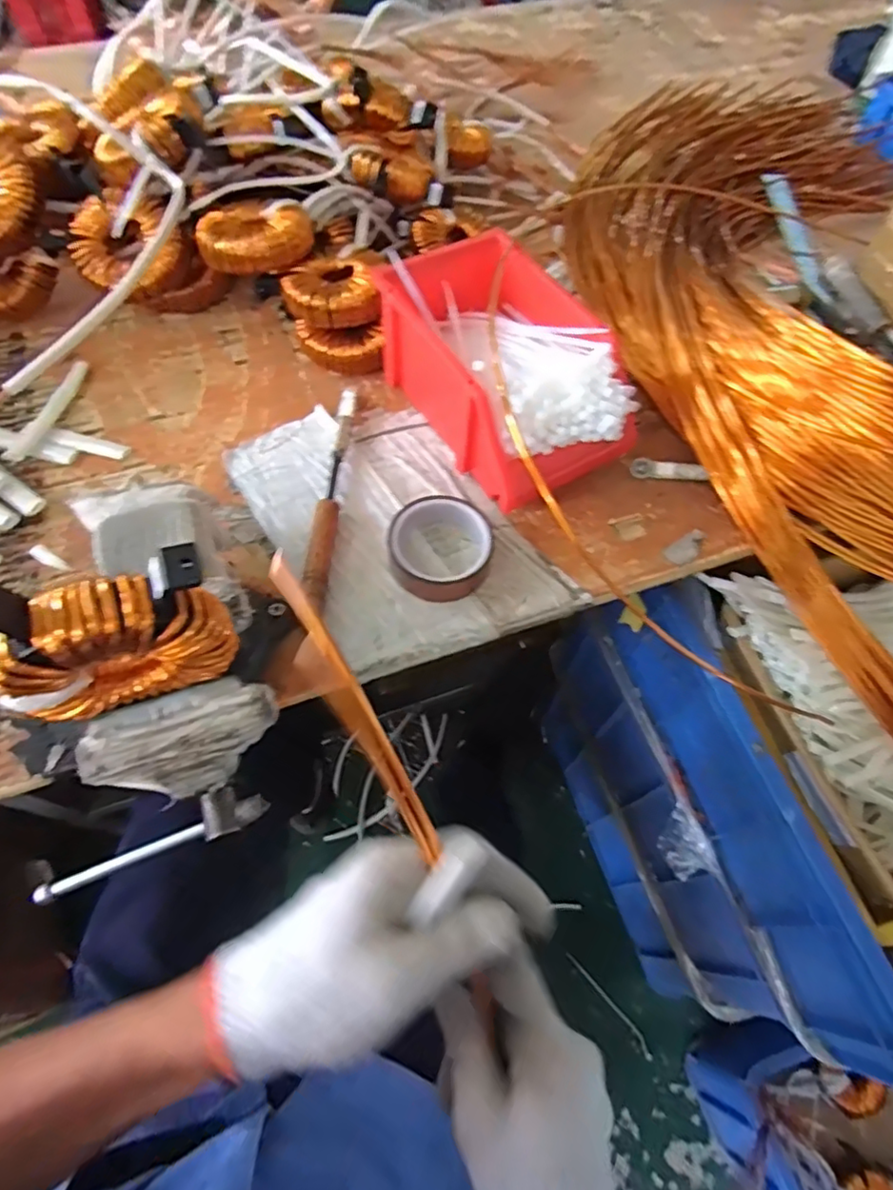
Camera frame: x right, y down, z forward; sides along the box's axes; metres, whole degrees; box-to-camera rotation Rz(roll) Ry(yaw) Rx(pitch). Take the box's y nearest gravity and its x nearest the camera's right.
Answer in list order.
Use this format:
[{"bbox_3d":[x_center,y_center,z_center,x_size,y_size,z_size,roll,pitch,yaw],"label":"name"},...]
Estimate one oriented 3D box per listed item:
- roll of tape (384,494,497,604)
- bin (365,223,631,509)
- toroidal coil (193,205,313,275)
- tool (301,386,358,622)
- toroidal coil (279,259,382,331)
[{"bbox_3d":[-0.005,-0.043,0.533,0.092,0.034,0.095,1,61,-2],"label":"roll of tape"},{"bbox_3d":[0.060,-0.216,0.586,0.167,0.110,0.252,-28,66,-16],"label":"bin"},{"bbox_3d":[-0.197,-0.368,0.616,0.105,0.033,0.089,12,62,4],"label":"toroidal coil"},{"bbox_3d":[-0.107,-0.095,0.562,0.020,0.024,0.246,3,61,-1],"label":"tool"},{"bbox_3d":[-0.121,-0.311,0.624,0.088,0.034,0.090,1,61,-2],"label":"toroidal coil"}]

